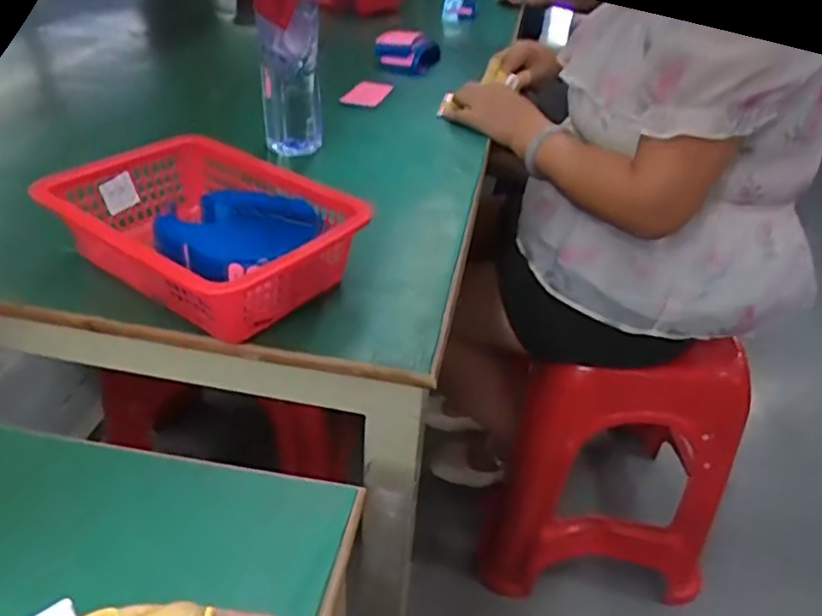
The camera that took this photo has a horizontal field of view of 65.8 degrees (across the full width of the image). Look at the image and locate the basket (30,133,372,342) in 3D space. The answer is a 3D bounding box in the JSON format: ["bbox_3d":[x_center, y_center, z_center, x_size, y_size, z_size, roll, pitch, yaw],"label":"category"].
[{"bbox_3d":[-0.160,-0.059,0.488,0.230,0.065,0.149,26,39,26],"label":"basket"}]

